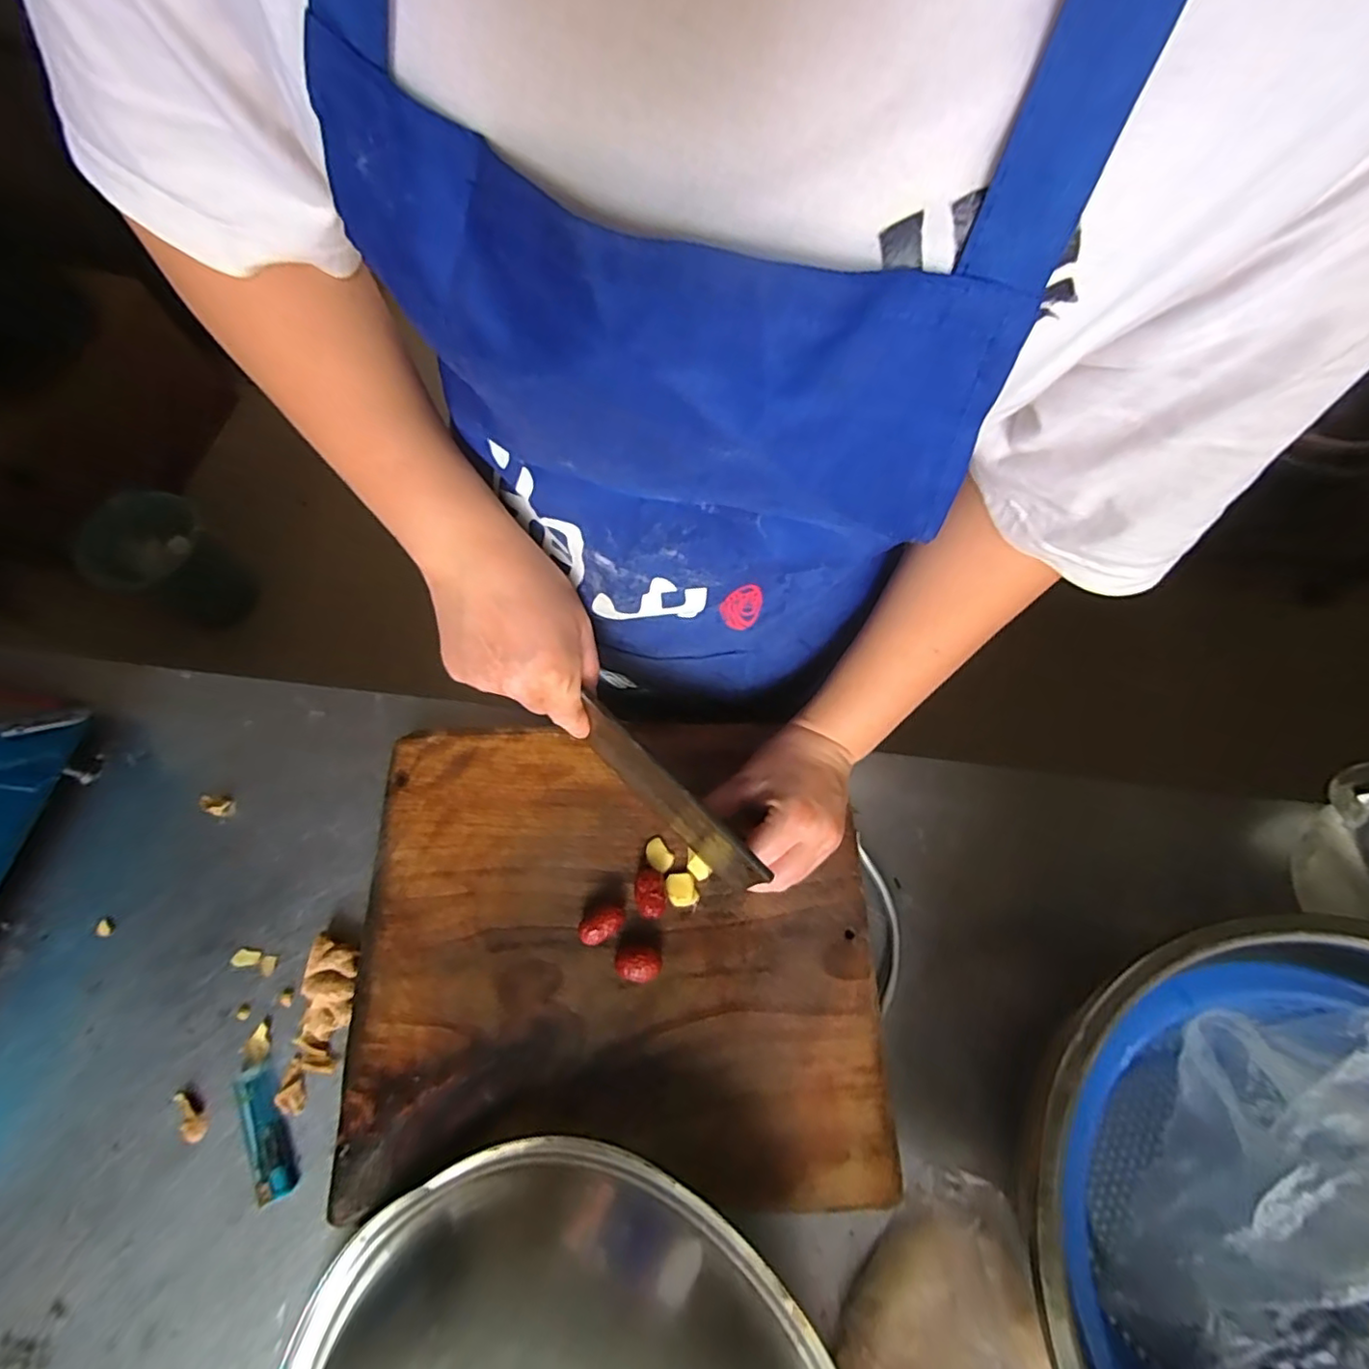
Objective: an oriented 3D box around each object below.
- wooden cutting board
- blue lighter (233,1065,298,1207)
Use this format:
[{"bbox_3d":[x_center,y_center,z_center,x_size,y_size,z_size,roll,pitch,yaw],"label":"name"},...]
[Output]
[{"bbox_3d":[-0.047,0.177,0.433,0.347,0.035,0.306,-1,70,0],"label":"wooden cutting board"},{"bbox_3d":[-0.281,0.297,0.405,0.022,0.012,0.081,-30,73,-11],"label":"blue lighter"}]

